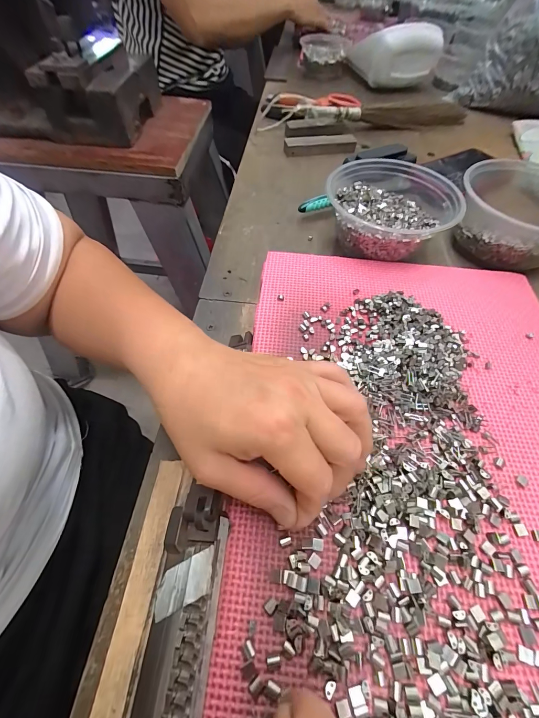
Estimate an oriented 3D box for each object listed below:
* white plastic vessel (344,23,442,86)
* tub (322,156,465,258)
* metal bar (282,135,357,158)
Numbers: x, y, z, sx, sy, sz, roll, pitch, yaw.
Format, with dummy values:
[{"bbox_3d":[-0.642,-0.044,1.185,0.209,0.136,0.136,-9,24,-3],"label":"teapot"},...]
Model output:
[{"bbox_3d":[0.250,-0.615,0.636,0.178,0.087,0.075,12,56,9],"label":"white plastic vessel"},{"bbox_3d":[0.132,-0.162,0.338,0.129,0.047,0.122,0,55,0],"label":"tub"},{"bbox_3d":[0.078,-0.333,0.485,0.110,0.019,0.027,-10,56,-6],"label":"metal bar"}]

